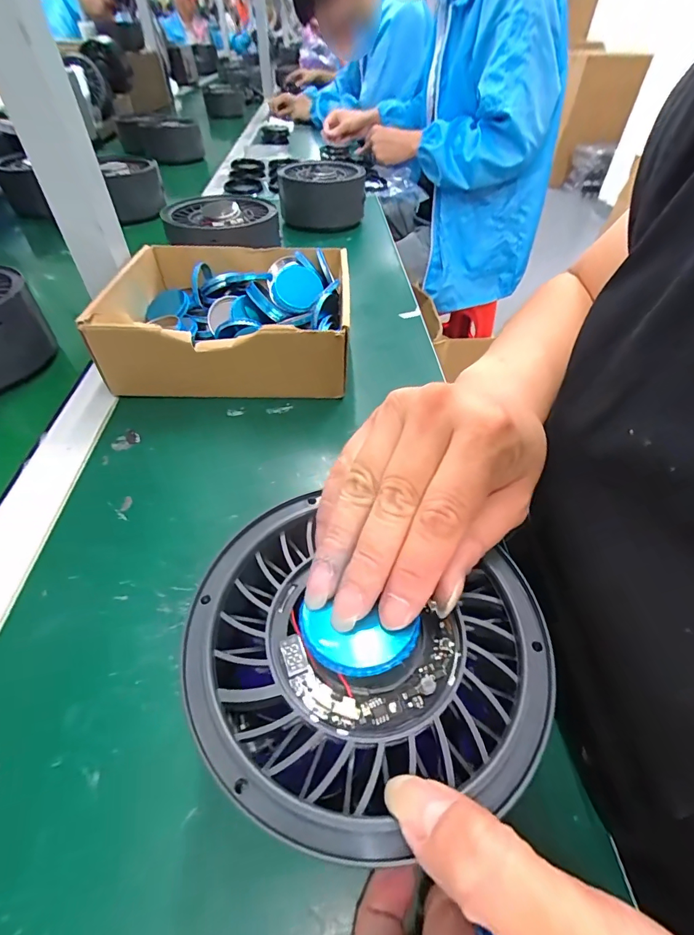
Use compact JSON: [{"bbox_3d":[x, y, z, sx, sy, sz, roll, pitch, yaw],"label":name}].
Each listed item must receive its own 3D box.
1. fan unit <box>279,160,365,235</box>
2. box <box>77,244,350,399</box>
[{"bbox_3d":[-0.038,-0.435,0.673,0.134,0.070,0.122,1,47,0],"label":"fan unit"},{"bbox_3d":[-0.103,-0.142,0.399,0.202,0.072,0.169,0,47,-1],"label":"box"}]

